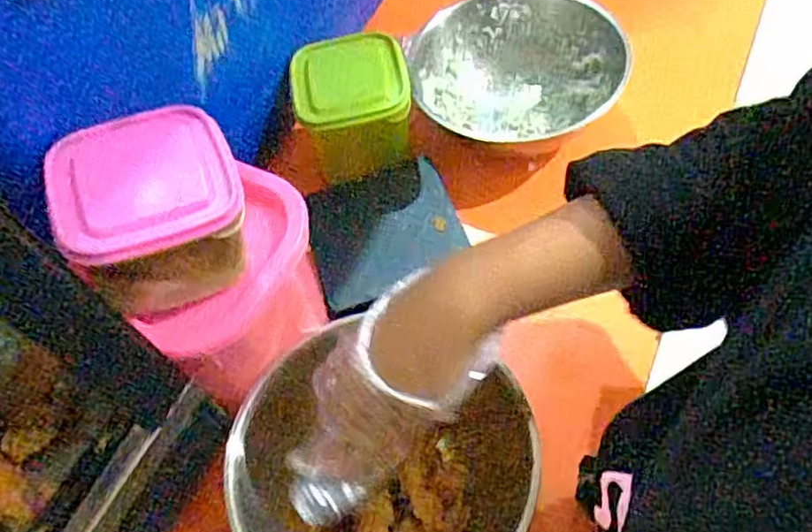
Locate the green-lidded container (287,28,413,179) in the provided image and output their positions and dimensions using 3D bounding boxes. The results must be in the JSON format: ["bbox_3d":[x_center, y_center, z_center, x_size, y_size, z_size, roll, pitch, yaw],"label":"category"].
[{"bbox_3d":[-0.045,-0.147,0.579,0.100,0.064,0.106,-7,58,0],"label":"green-lidded container"}]

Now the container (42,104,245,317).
[{"bbox_3d":[-0.139,-0.037,0.380,0.103,0.066,0.105,-23,60,-10],"label":"container"}]

